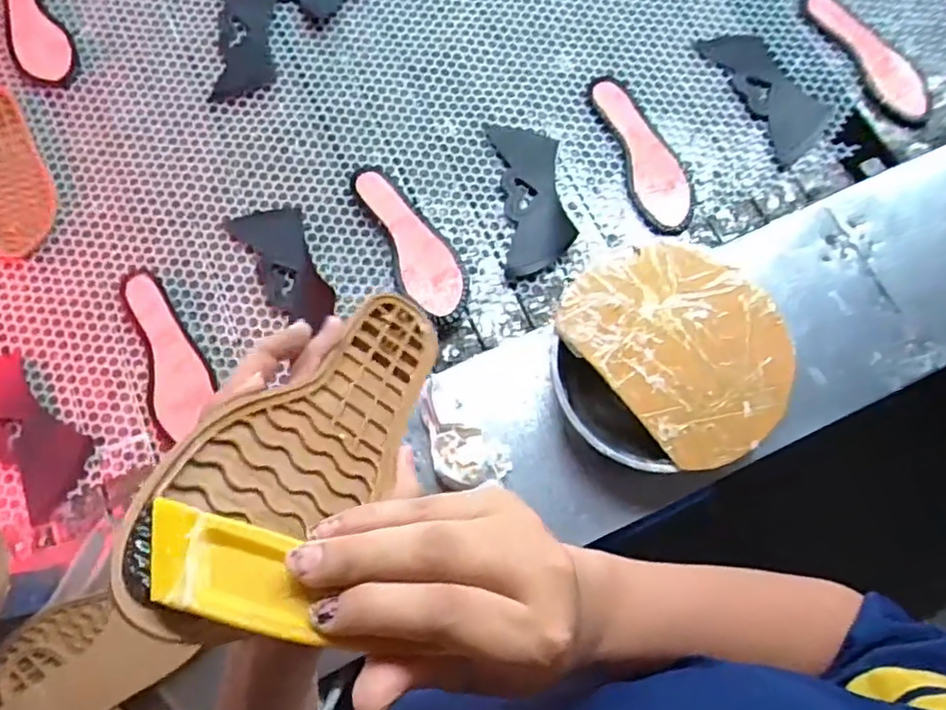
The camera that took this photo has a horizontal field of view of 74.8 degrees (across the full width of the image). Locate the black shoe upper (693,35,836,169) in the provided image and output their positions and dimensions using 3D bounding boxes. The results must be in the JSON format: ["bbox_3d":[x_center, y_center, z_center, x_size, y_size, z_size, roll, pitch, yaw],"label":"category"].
[{"bbox_3d":[0.406,-0.371,0.861,0.107,0.010,0.216,-31,78,-9],"label":"black shoe upper"}]

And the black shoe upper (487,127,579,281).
[{"bbox_3d":[0.077,-0.204,0.795,0.086,0.016,0.209,-6,75,-3],"label":"black shoe upper"}]

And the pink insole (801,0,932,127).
[{"bbox_3d":[0.578,-0.436,0.893,0.106,0.021,0.246,-20,76,-18],"label":"pink insole"}]

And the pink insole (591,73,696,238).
[{"bbox_3d":[0.230,-0.270,0.819,0.077,0.020,0.234,-17,76,-6],"label":"pink insole"}]

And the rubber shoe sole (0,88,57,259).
[{"bbox_3d":[-0.598,-0.245,0.809,0.092,0.015,0.244,-11,75,-4],"label":"rubber shoe sole"}]

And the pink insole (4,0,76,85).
[{"bbox_3d":[-0.620,-0.470,0.862,0.077,0.012,0.233,-29,77,-8],"label":"pink insole"}]

